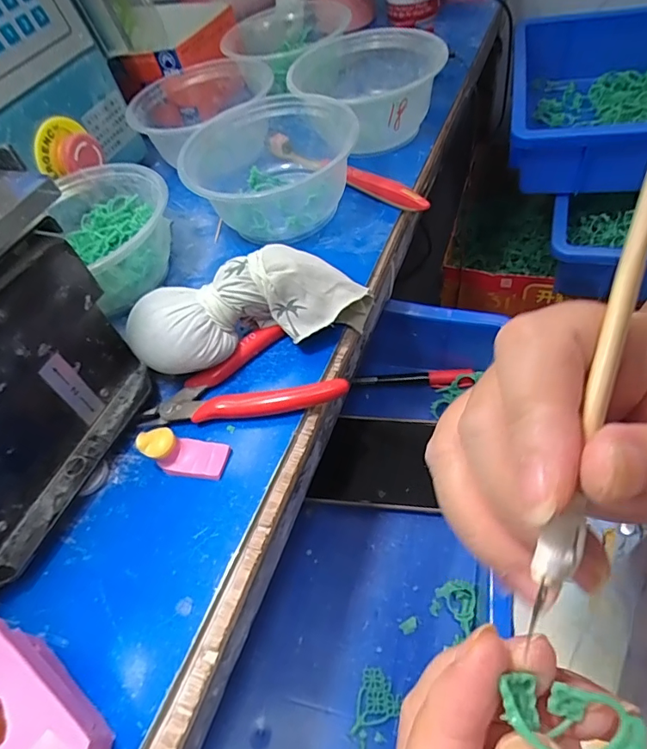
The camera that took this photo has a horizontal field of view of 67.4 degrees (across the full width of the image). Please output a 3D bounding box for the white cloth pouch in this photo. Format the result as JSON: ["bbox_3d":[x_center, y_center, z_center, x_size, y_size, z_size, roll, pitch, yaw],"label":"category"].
[{"bbox_3d":[-0.045,-0.039,0.302,0.145,0.050,0.052,-21,52,-5],"label":"white cloth pouch"}]

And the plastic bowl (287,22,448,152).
[{"bbox_3d":[0.034,-0.252,0.436,0.129,0.057,0.129,-6,52,7],"label":"plastic bowl"}]

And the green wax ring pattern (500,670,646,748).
[{"bbox_3d":[0.053,0.073,0.098,0.024,0.035,0.011,-11,83,-1],"label":"green wax ring pattern"}]

